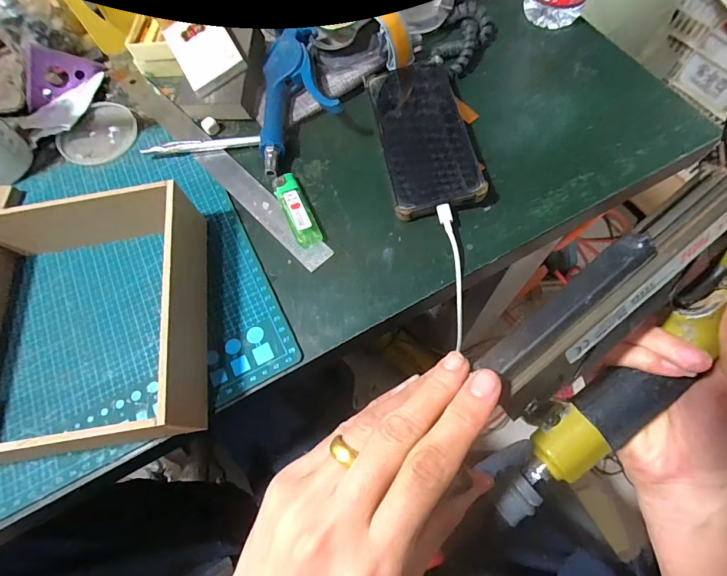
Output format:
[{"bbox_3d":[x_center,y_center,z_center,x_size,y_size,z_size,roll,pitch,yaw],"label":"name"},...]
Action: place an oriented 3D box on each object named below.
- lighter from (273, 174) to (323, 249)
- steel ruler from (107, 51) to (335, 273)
[{"bbox_3d":[-0.059,-0.069,0.340,0.023,0.013,0.075,-25,70,-7],"label":"lighter"},{"bbox_3d":[-0.158,-0.138,0.377,0.029,0.006,0.352,-42,71,-12],"label":"steel ruler"}]

